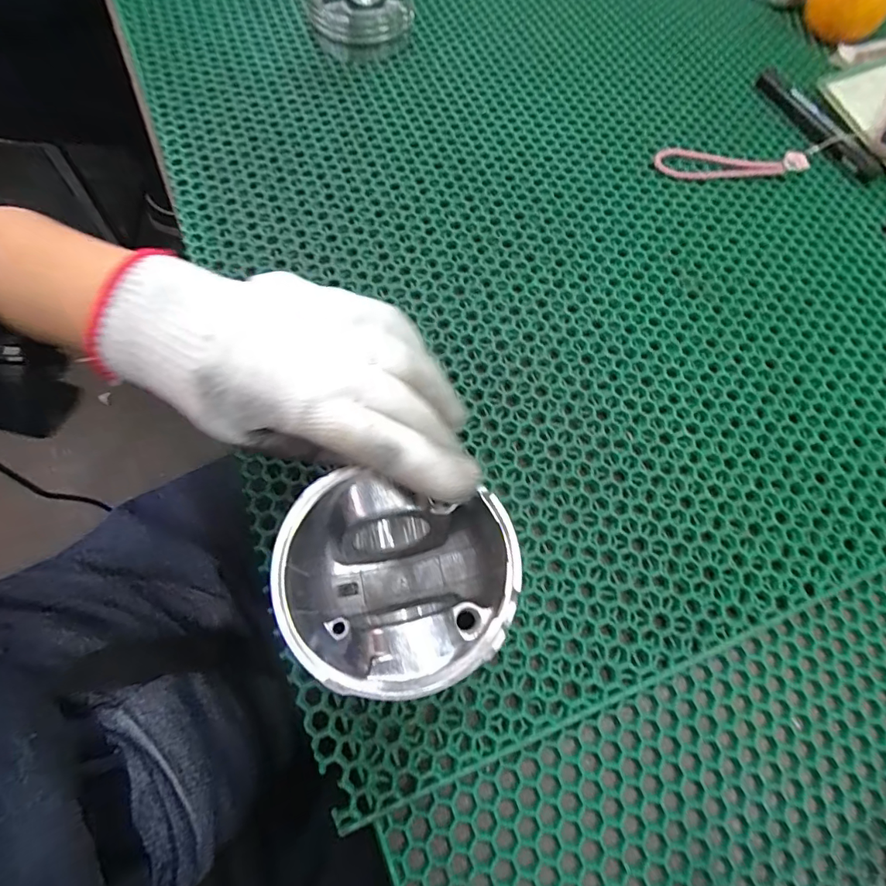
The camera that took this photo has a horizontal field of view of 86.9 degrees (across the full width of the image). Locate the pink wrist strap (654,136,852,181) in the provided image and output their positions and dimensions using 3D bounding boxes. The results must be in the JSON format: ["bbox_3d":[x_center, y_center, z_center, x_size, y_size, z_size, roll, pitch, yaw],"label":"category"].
[{"bbox_3d":[0.265,-0.244,0.400,0.167,0.012,0.036,-5,73,-5],"label":"pink wrist strap"}]

